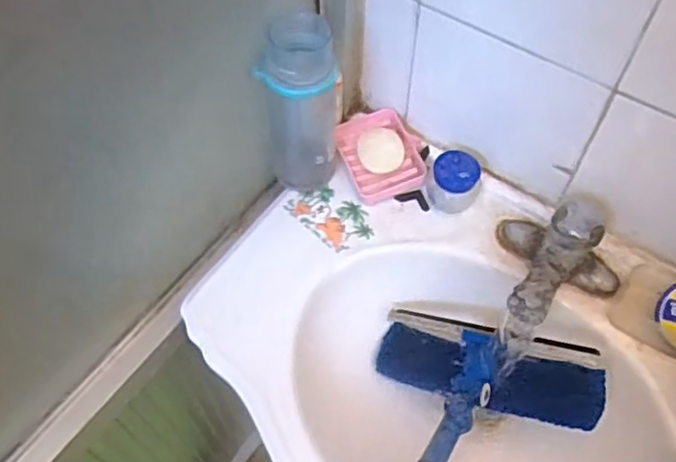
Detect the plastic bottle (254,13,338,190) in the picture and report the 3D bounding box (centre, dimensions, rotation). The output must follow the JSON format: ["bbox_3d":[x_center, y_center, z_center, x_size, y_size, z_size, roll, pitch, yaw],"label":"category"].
[{"bbox_3d":[-0.036,-0.118,0.658,0.068,0.196,0.066,4,58,3],"label":"plastic bottle"}]

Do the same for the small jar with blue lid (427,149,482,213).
[{"bbox_3d":[0.125,-0.048,0.691,0.052,0.055,0.051,0,57,0],"label":"small jar with blue lid"}]

